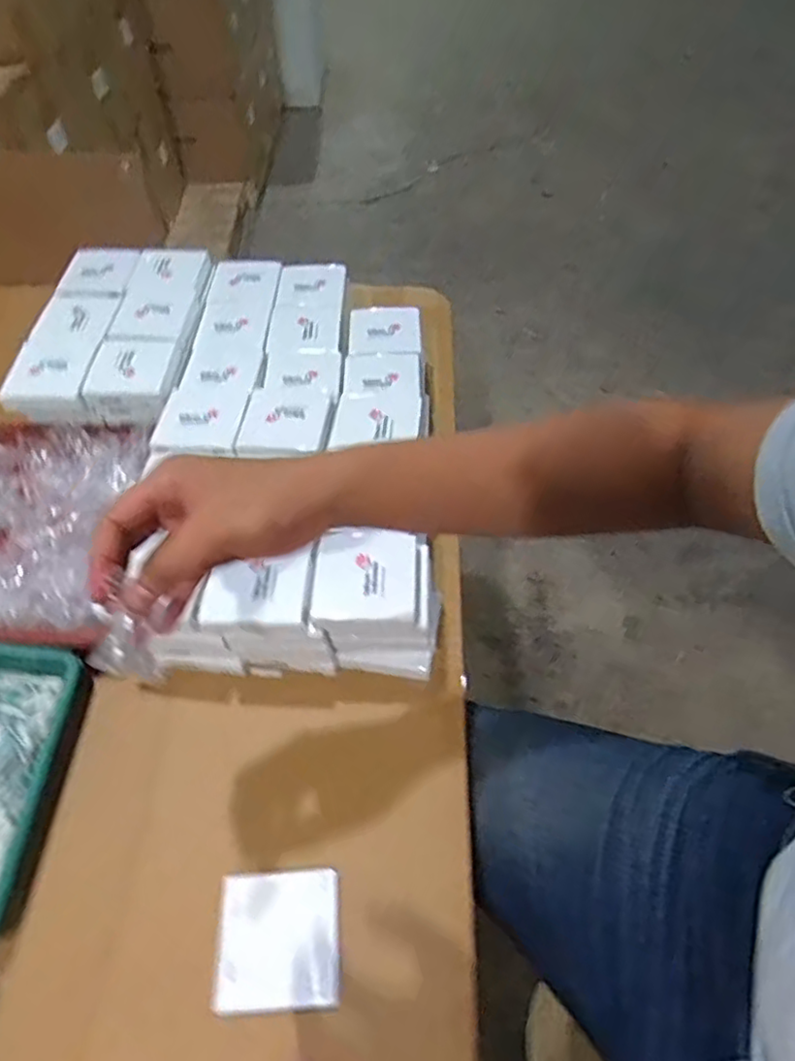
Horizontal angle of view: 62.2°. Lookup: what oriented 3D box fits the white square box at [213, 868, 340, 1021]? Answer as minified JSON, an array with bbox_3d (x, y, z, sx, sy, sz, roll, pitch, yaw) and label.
[{"bbox_3d":[-0.089,0.303,0.490,0.089,0.016,0.089,-4,53,-2],"label":"white square box"}]

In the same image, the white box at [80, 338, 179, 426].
[{"bbox_3d":[-0.289,-0.168,0.736,0.088,0.050,0.091,4,53,4],"label":"white box"}]

